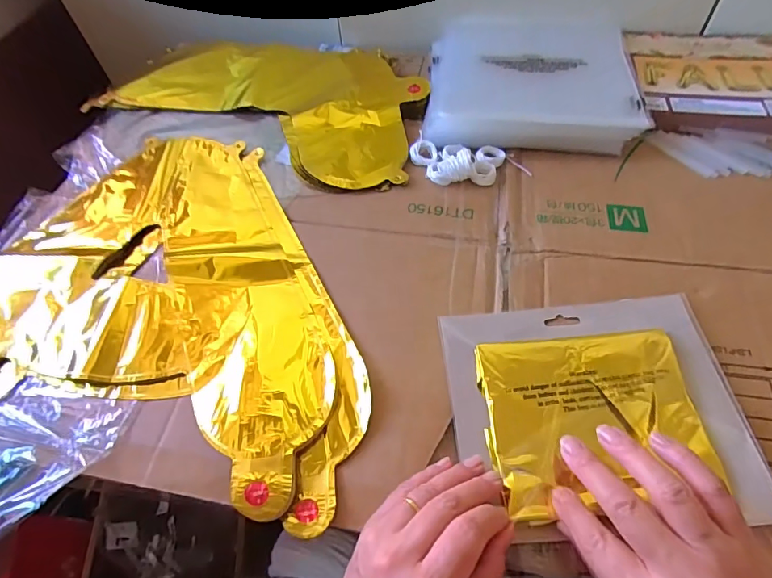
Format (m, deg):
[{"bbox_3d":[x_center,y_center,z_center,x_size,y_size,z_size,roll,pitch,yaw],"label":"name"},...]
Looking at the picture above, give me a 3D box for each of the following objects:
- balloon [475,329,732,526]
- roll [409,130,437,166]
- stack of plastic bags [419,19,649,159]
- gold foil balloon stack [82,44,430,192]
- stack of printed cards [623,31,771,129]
[{"bbox_3d":[0.143,0.090,0.321,0.143,0.010,0.120,-4,57,2],"label":"balloon"},{"bbox_3d":[0.039,-0.147,0.477,0.027,0.010,0.038,-3,57,3],"label":"roll"},{"bbox_3d":[0.169,-0.256,0.542,0.228,0.025,0.245,3,57,7],"label":"stack of plastic bags"},{"bbox_3d":[-0.144,-0.238,0.549,0.404,0.012,0.221,19,61,16],"label":"gold foil balloon stack"},{"bbox_3d":[0.384,-0.248,0.526,0.194,0.015,0.191,7,58,9],"label":"stack of printed cards"}]

